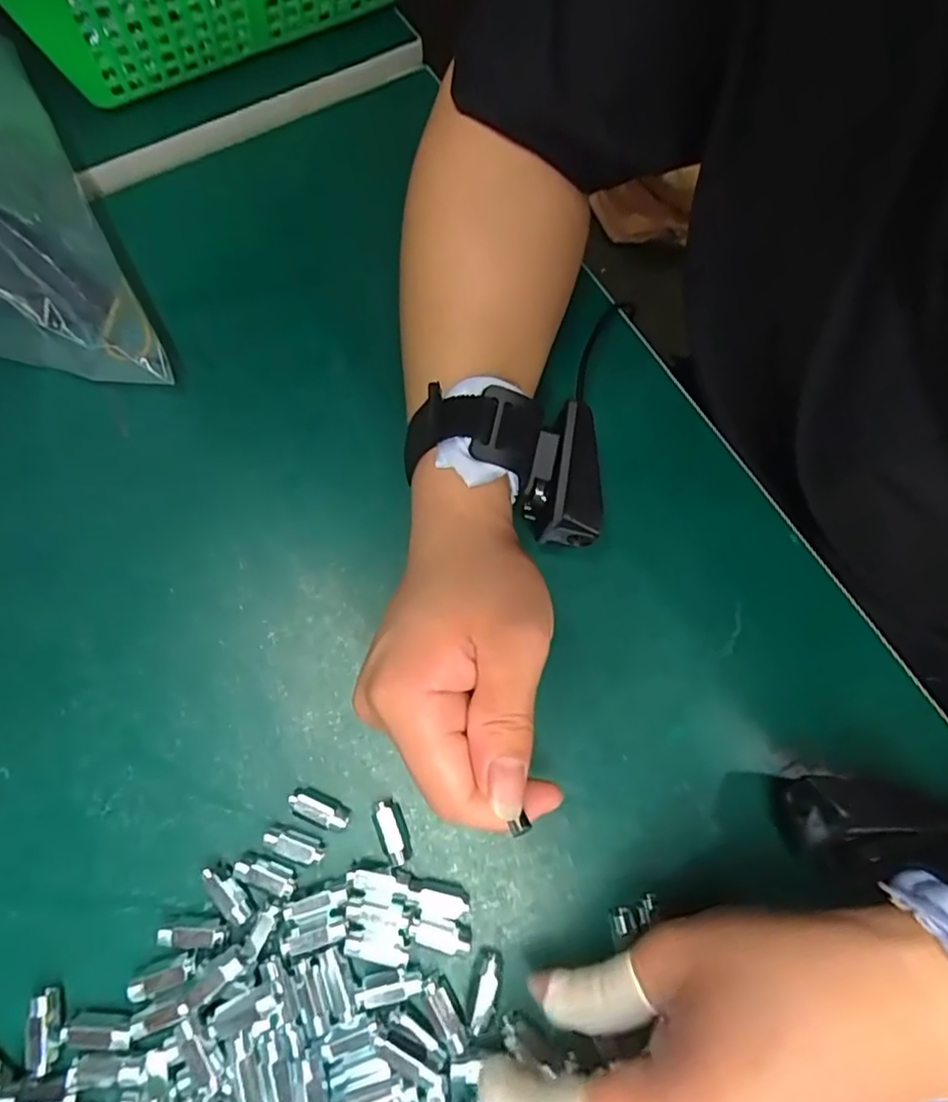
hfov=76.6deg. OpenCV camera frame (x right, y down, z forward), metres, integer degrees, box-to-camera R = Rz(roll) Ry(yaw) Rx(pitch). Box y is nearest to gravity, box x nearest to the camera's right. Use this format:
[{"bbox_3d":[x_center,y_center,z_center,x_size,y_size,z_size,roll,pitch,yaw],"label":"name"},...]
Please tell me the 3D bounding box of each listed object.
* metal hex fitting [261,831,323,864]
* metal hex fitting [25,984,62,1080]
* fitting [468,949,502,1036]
[{"bbox_3d":[-0.080,0.131,0.266,0.026,0.009,0.009,18,68,6],"label":"metal hex fitting"},{"bbox_3d":[-0.174,0.194,0.242,0.012,0.008,0.028,-14,69,-7],"label":"metal hex fitting"},{"bbox_3d":[0.005,0.185,0.249,0.008,0.005,0.028,17,68,5],"label":"fitting"}]

